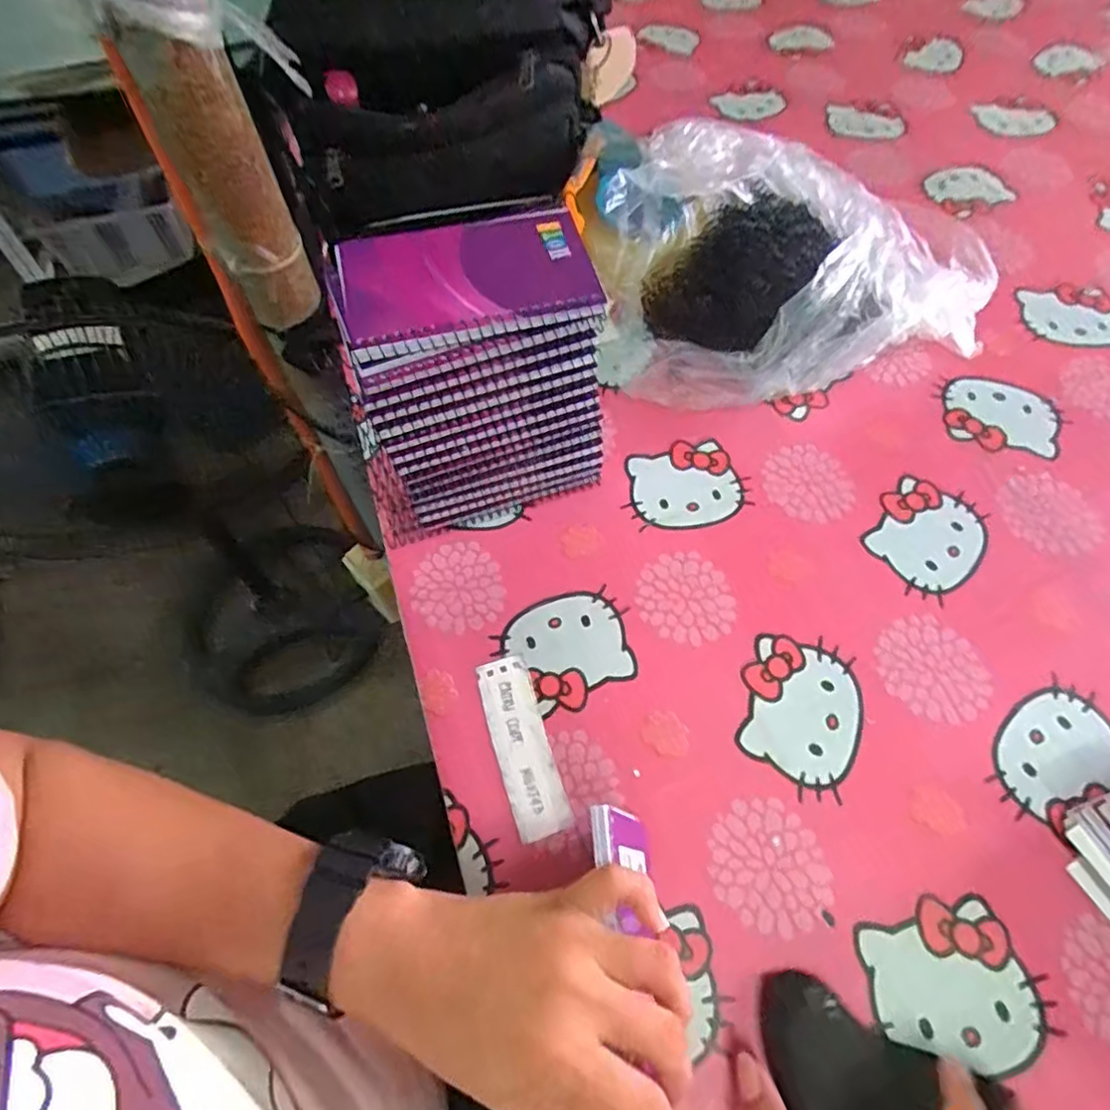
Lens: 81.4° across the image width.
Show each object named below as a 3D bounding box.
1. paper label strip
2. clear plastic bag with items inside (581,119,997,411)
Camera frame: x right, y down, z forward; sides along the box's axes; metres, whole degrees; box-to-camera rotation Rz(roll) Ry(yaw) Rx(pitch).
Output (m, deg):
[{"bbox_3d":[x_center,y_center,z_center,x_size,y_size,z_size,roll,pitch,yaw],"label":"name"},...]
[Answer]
[{"bbox_3d":[-0.020,0.113,0.386,0.031,0.004,0.105,-16,63,-9],"label":"paper label strip"},{"bbox_3d":[0.185,-0.247,0.534,0.328,0.074,0.268,1,61,3],"label":"clear plastic bag with items inside"}]

